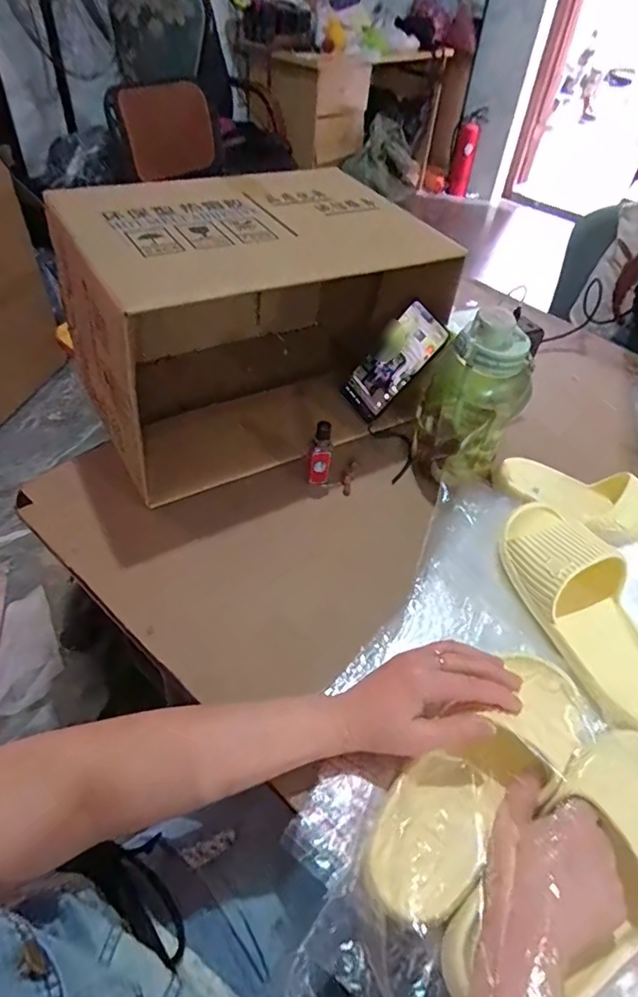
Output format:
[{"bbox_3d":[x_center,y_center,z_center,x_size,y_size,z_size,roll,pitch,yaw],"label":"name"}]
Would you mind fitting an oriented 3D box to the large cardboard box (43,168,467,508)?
[{"bbox_3d":[-0.083,-0.224,0.672,0.399,0.256,0.284,-22,53,-24],"label":"large cardboard box"}]

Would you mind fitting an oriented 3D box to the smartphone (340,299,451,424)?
[{"bbox_3d":[0.094,-0.176,0.704,0.016,0.153,0.073,-6,57,-53],"label":"smartphone"}]

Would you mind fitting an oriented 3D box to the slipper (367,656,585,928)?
[{"bbox_3d":[0.134,0.217,0.428,0.241,0.054,0.080,-34,58,-23],"label":"slipper"}]

